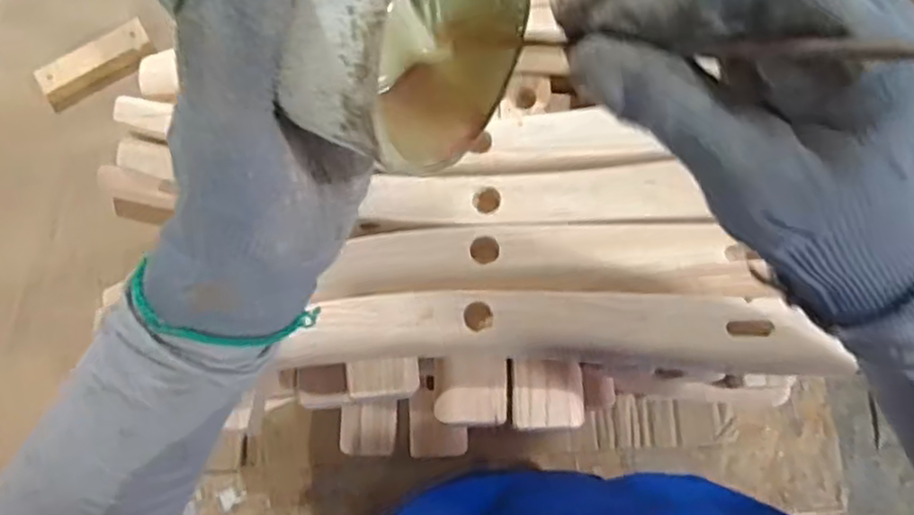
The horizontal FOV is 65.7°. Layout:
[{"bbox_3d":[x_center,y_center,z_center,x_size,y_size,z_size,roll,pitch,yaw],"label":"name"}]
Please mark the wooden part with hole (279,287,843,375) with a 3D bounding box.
[{"bbox_3d":[0.061,0.041,0.418,0.307,0.028,0.048,1,75,2],"label":"wooden part with hole"}]

